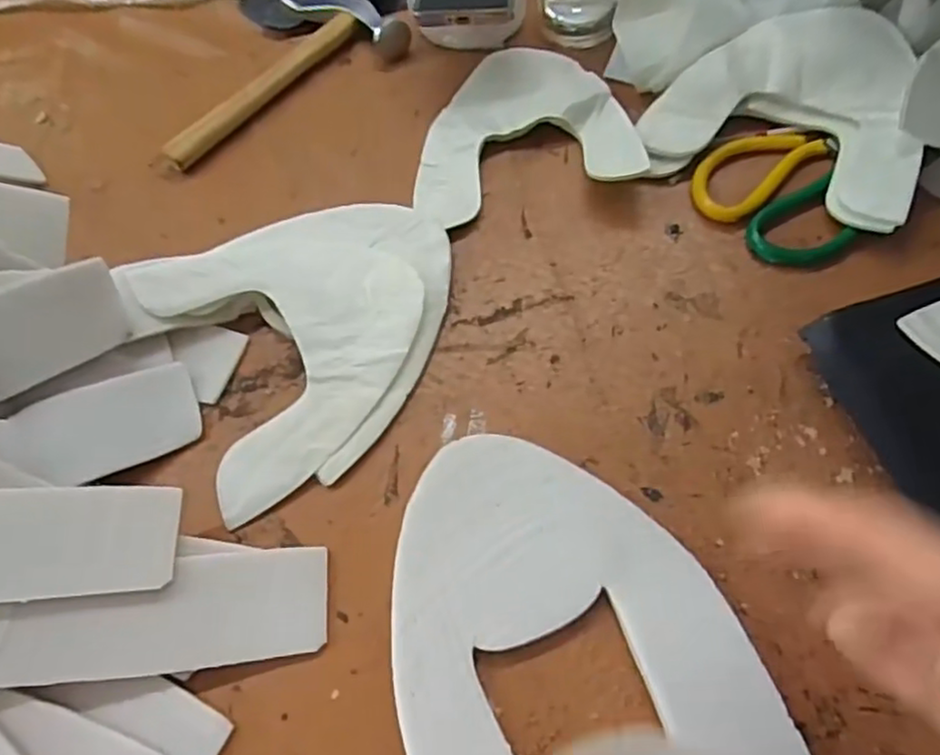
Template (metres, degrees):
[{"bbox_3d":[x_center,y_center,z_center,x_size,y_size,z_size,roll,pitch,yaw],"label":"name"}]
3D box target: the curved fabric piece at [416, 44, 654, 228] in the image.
[{"bbox_3d":[0.033,-0.194,0.501,0.157,0.032,0.162,-11,62,1],"label":"curved fabric piece"}]

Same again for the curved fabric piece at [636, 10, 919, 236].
[{"bbox_3d":[0.229,-0.196,0.480,0.180,0.038,0.168,23,68,17],"label":"curved fabric piece"}]

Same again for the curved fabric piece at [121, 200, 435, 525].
[{"bbox_3d":[-0.103,-0.033,0.435,0.184,0.024,0.178,-29,64,-8],"label":"curved fabric piece"}]

